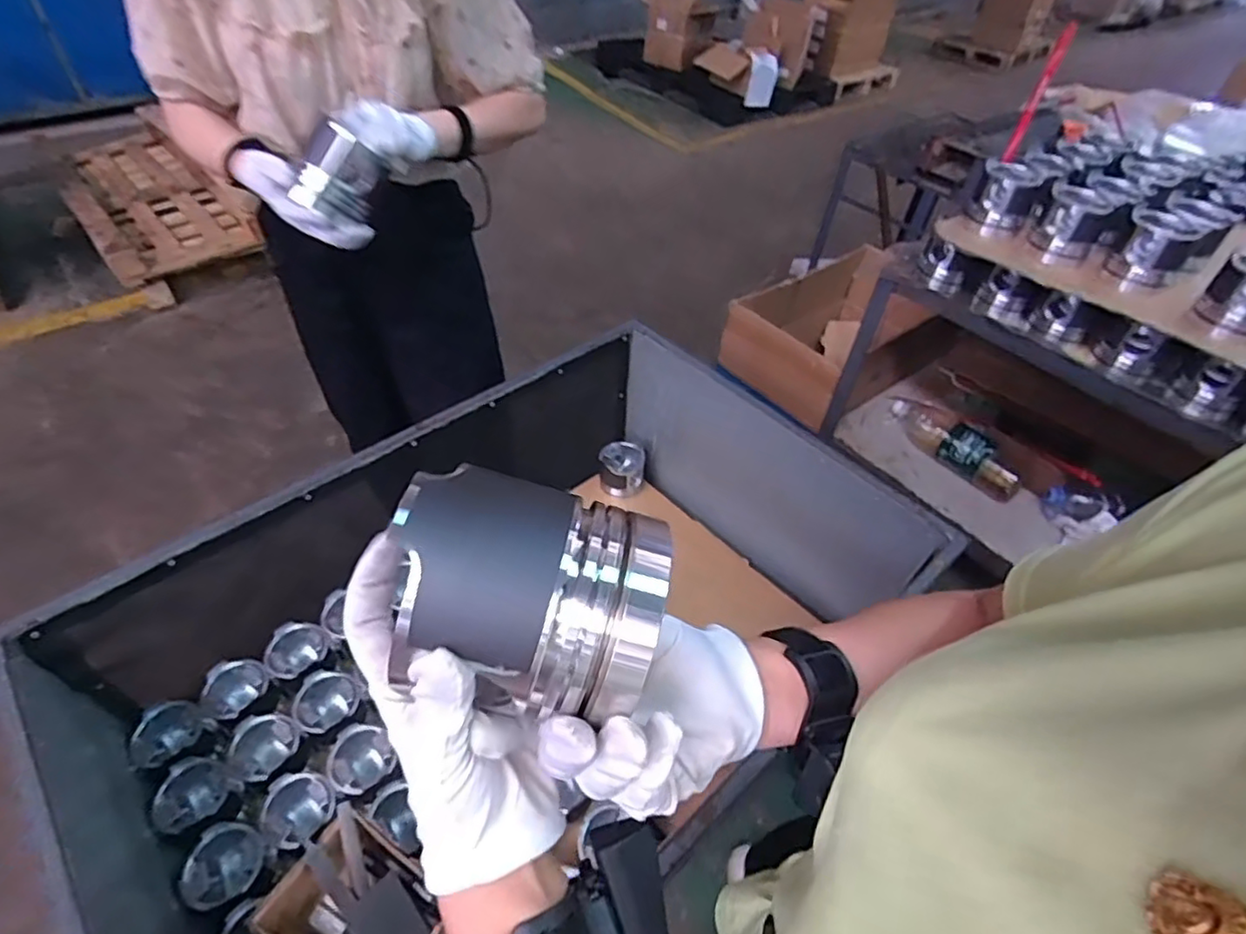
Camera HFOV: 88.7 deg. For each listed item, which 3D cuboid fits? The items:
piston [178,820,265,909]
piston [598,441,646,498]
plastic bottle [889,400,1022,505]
[{"bbox_3d":[-0.534,0.537,0.854,0.088,0.050,0.098,15,47,9],"label":"piston"},{"bbox_3d":[-0.001,0.009,1.431,0.109,0.076,0.128,-1,47,-5],"label":"piston"},{"bbox_3d":[0.773,-0.060,1.490,0.091,0.106,0.331,-20,51,-22],"label":"plastic bottle"}]

